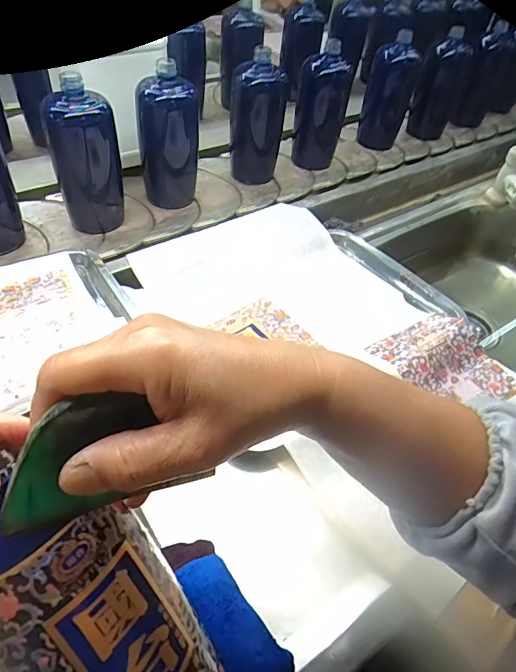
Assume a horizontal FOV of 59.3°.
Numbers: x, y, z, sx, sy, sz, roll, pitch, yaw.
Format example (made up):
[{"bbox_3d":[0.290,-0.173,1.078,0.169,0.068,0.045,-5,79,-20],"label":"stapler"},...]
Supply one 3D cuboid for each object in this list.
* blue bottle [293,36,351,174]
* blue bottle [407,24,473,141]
[{"bbox_3d":[0.106,-0.386,0.776,0.055,0.182,0.065,-24,54,-26],"label":"blue bottle"},{"bbox_3d":[0.370,-0.515,0.925,0.084,0.186,0.064,26,50,16],"label":"blue bottle"}]

